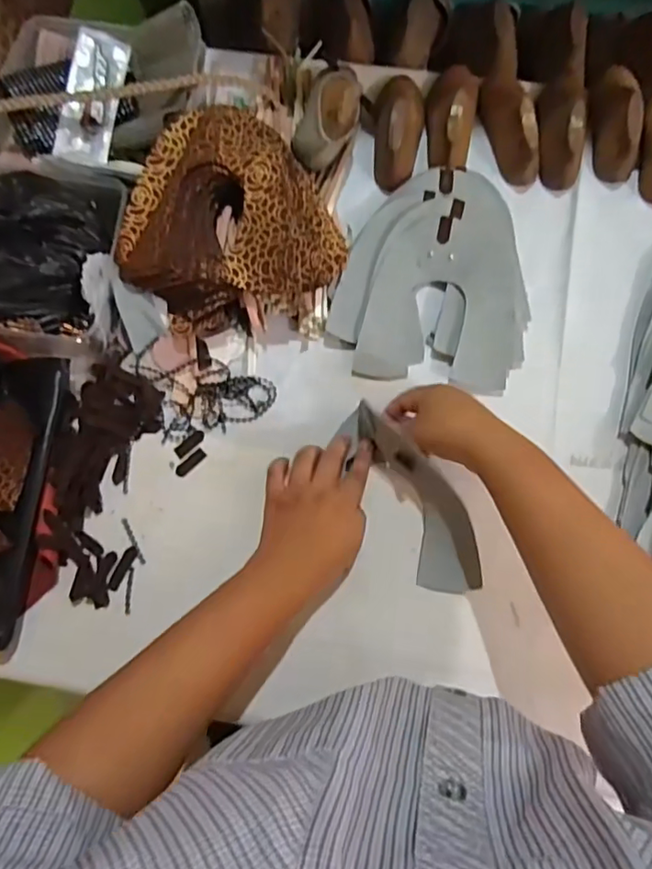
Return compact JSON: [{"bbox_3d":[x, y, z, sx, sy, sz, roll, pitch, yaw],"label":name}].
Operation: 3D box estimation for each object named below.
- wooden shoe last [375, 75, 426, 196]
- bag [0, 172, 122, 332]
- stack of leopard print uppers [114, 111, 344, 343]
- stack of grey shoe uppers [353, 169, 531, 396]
[{"bbox_3d":[0.077,-0.325,0.573,0.053,0.052,0.143,6,73,2],"label":"wooden shoe last"},{"bbox_3d":[-0.258,-0.174,0.489,0.128,0.088,0.157,12,73,4],"label":"bag"},{"bbox_3d":[-0.093,-0.194,0.519,0.196,0.088,0.180,-17,73,-5],"label":"stack of leopard print uppers"},{"bbox_3d":[0.124,-0.153,0.535,0.147,0.027,0.224,13,73,4],"label":"stack of grey shoe uppers"}]

